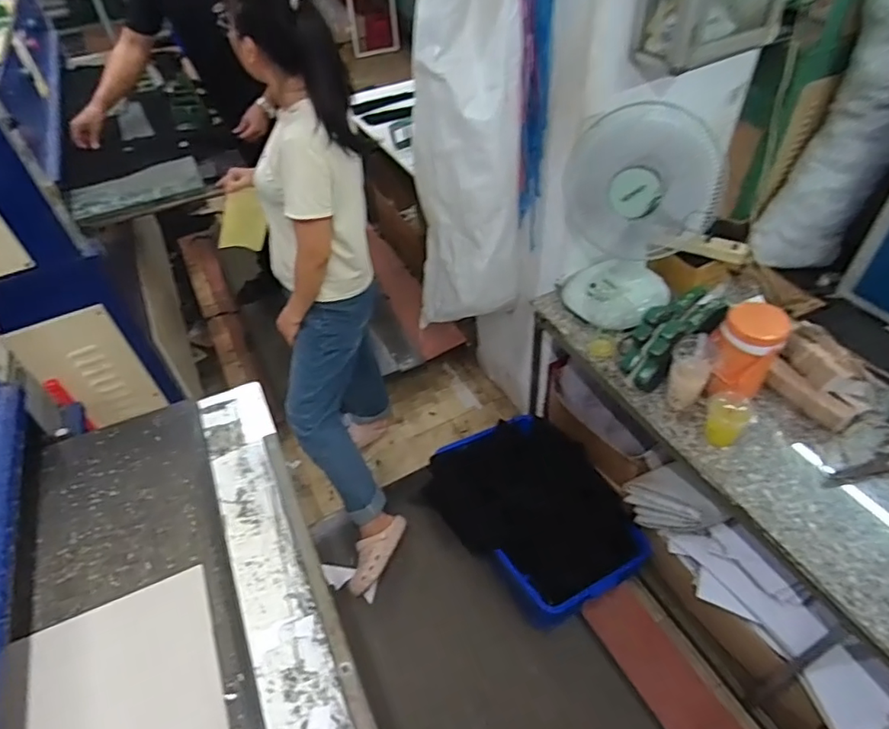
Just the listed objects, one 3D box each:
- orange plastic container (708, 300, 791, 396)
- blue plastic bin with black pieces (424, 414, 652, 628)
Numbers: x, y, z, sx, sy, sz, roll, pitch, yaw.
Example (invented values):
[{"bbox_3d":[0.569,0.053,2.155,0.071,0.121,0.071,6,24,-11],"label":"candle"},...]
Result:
[{"bbox_3d":[0.670,-0.018,1.236,0.131,0.243,0.153,27,53,26],"label":"orange plastic container"},{"bbox_3d":[0.255,0.380,1.584,0.464,0.338,0.607,-23,49,-18],"label":"blue plastic bin with black pieces"}]

